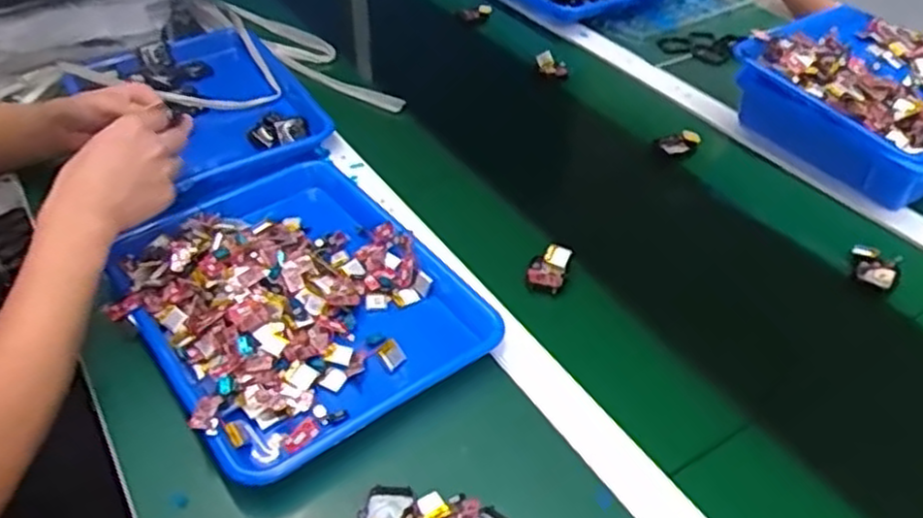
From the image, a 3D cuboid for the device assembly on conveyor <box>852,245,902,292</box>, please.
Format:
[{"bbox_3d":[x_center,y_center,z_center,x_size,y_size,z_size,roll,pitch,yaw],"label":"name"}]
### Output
[{"bbox_3d":[0.393,0.009,0.712,0.043,0.022,0.034,24,48,26],"label":"device assembly on conveyor"}]

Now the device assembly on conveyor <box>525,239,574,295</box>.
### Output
[{"bbox_3d":[0.083,0.009,0.710,0.033,0.024,0.053,18,45,21],"label":"device assembly on conveyor"}]

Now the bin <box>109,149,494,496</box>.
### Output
[{"bbox_3d":[-0.155,0.028,0.680,0.260,0.049,0.343,-27,48,-26],"label":"bin"}]

